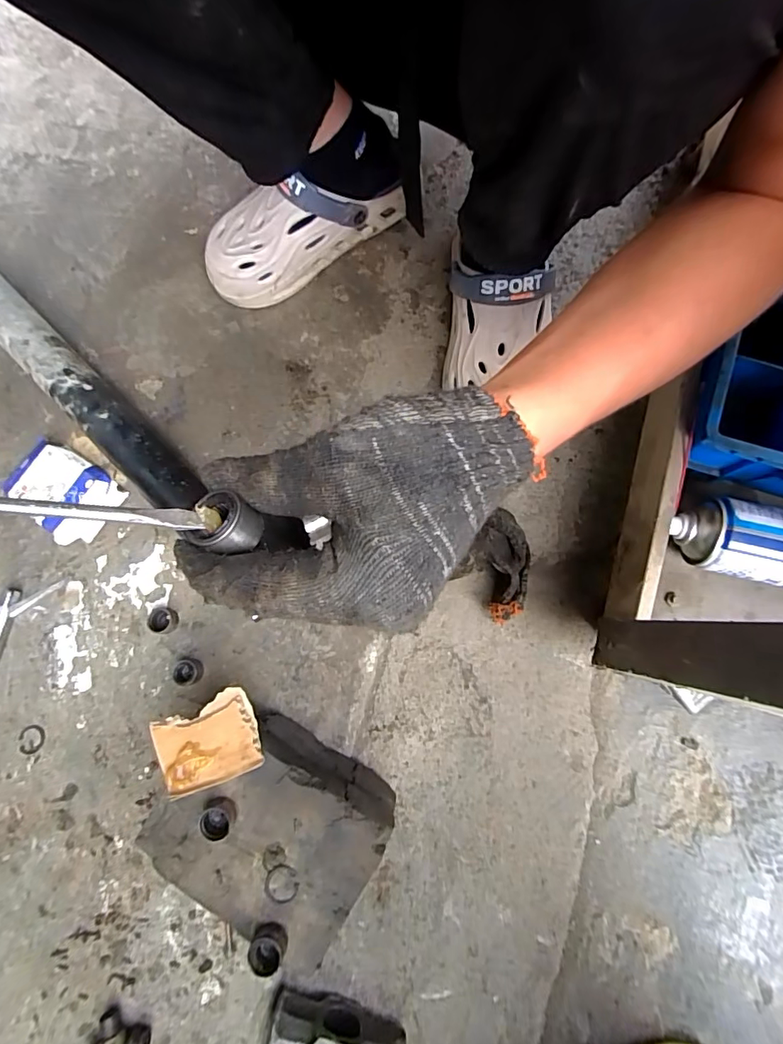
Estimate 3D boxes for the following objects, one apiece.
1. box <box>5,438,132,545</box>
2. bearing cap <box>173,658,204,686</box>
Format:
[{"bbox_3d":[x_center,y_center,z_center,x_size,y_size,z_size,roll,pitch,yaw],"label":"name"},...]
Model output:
[{"bbox_3d":[-0.344,-0.033,0.501,0.106,0.032,0.079,40,82,9],"label":"box"},{"bbox_3d":[-0.199,0.146,0.464,0.027,0.019,0.025,0,79,1],"label":"bearing cap"}]

